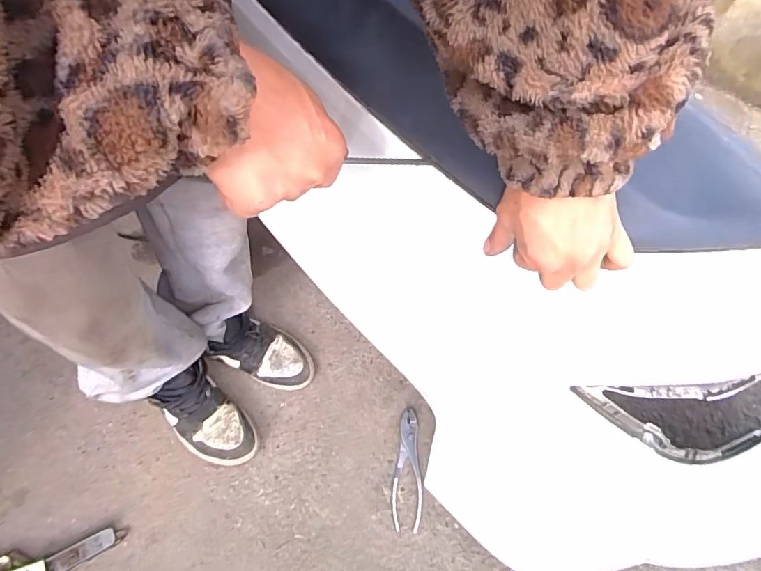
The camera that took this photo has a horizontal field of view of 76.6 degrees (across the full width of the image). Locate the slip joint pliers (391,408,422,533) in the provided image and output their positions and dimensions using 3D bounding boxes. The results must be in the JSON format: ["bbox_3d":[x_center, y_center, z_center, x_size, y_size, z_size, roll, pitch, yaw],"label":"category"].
[{"bbox_3d":[0.049,0.309,0.820,0.047,0.009,0.192,9,58,1],"label":"slip joint pliers"}]

